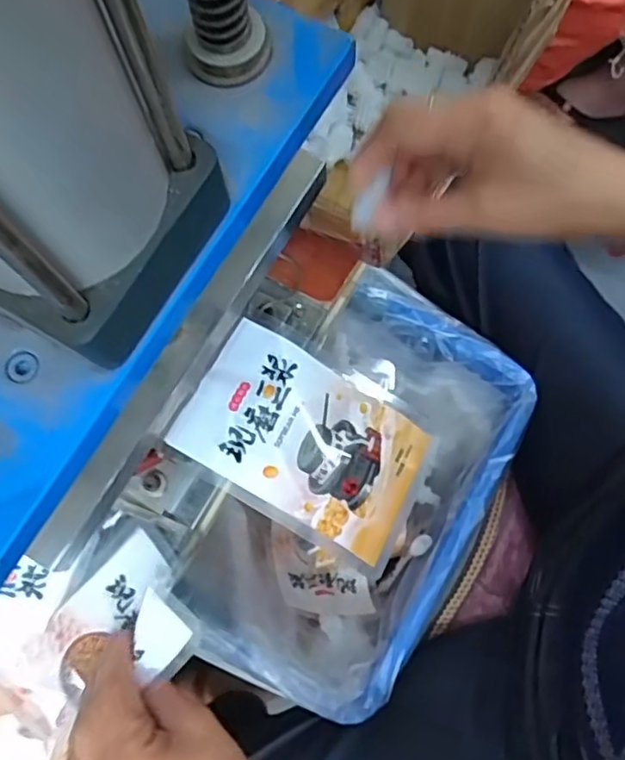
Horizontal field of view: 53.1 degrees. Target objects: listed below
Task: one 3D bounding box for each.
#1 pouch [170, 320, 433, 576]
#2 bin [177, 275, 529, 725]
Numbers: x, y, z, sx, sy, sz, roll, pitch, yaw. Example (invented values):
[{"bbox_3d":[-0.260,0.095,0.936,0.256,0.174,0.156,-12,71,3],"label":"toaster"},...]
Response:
[{"bbox_3d":[-0.002,0.037,0.391,0.149,0.015,0.099,33,71,-5],"label":"pouch"},{"bbox_3d":[0.049,0.114,0.628,0.216,0.128,0.384,29,77,10],"label":"bin"}]

